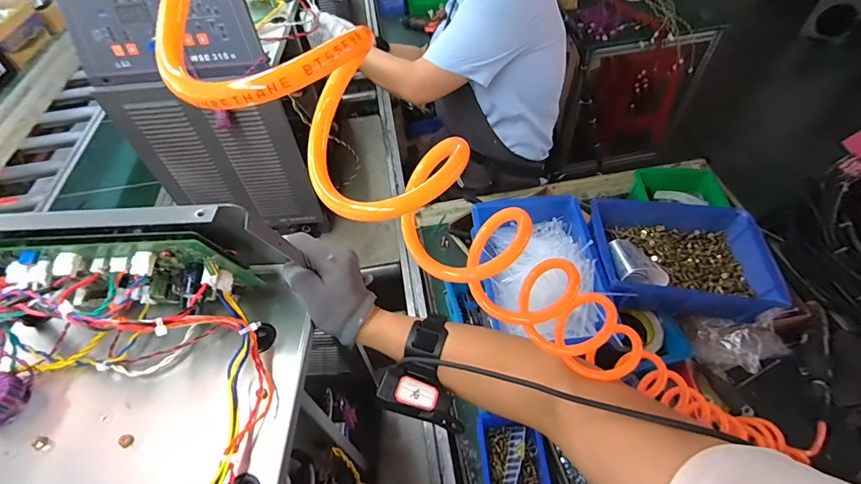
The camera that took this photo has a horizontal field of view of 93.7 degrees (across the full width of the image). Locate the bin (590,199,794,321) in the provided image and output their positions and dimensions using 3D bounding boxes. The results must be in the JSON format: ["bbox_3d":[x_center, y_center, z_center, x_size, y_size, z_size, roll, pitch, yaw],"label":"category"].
[{"bbox_3d":[0.451,0.022,0.743,0.297,0.088,0.220,2,52,5],"label":"bin"}]

